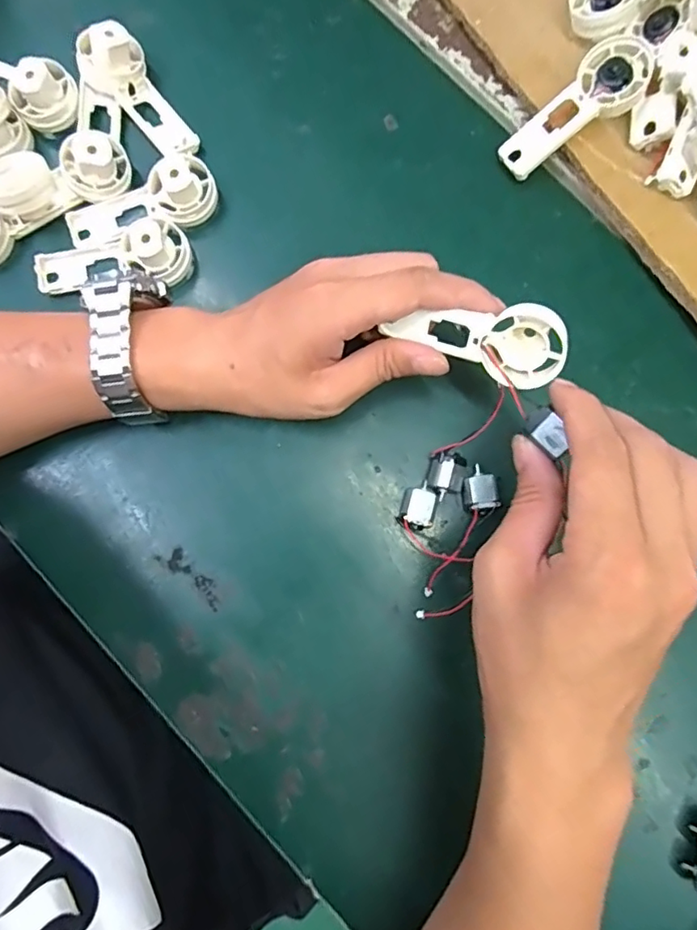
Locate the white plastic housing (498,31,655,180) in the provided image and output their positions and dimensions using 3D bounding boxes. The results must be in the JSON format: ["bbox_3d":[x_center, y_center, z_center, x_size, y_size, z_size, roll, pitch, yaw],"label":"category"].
[{"bbox_3d":[0.136,-0.212,0.339,0.096,0.015,0.038,-37,81,12],"label":"white plastic housing"}]

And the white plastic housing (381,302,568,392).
[{"bbox_3d":[0.063,-0.063,0.283,0.084,0.041,0.021,7,35,0],"label":"white plastic housing"}]

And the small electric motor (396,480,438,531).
[{"bbox_3d":[0.041,0.024,0.334,0.020,0.016,0.027,17,80,3],"label":"small electric motor"}]

